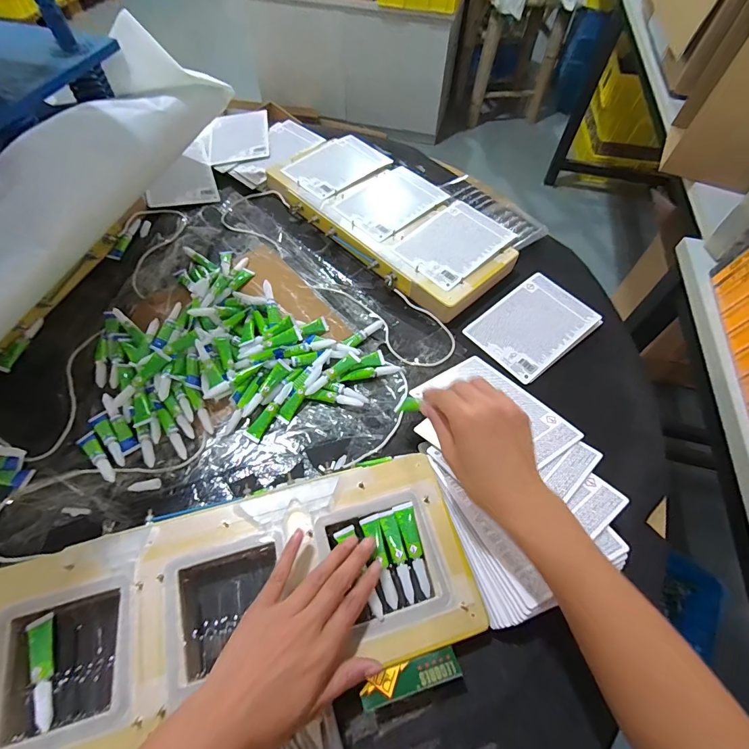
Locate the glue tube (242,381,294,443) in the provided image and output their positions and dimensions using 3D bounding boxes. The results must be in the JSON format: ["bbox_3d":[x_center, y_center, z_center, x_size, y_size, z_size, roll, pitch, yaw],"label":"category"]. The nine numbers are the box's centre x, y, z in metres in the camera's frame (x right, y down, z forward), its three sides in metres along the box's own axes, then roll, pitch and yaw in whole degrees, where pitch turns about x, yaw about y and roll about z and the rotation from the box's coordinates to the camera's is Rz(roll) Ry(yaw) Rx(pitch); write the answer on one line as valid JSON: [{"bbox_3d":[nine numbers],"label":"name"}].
[{"bbox_3d":[-0.127,0.043,0.476,0.020,0.013,0.081,25,60,12],"label":"glue tube"}]

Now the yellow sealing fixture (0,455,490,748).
[{"bbox_3d":[-0.122,0.202,0.356,0.414,0.032,0.164,-13,60,-10],"label":"yellow sealing fixture"}]

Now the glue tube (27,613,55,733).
[{"bbox_3d":[-0.269,0.239,0.317,0.016,0.013,0.080,-24,63,-17],"label":"glue tube"}]

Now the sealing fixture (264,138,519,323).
[{"bbox_3d":[0.023,-0.264,0.650,0.201,0.047,0.417,-38,67,-23],"label":"sealing fixture"}]

